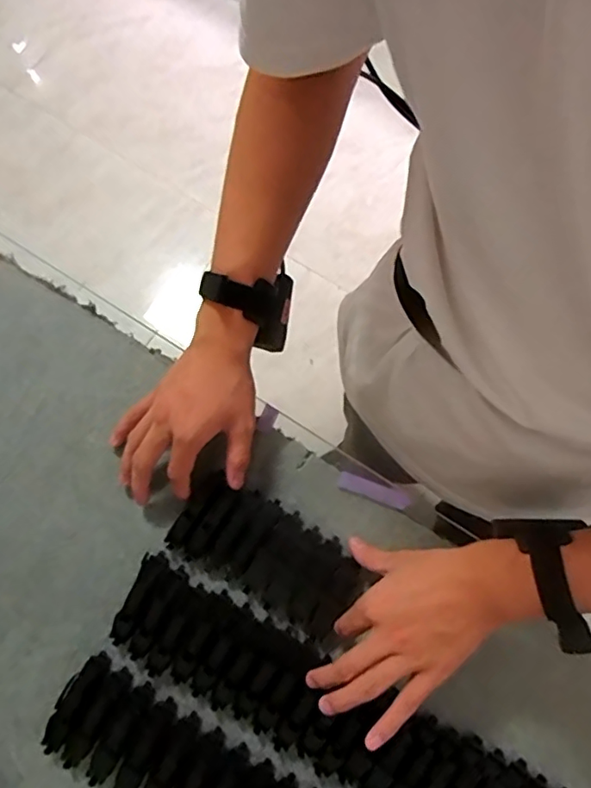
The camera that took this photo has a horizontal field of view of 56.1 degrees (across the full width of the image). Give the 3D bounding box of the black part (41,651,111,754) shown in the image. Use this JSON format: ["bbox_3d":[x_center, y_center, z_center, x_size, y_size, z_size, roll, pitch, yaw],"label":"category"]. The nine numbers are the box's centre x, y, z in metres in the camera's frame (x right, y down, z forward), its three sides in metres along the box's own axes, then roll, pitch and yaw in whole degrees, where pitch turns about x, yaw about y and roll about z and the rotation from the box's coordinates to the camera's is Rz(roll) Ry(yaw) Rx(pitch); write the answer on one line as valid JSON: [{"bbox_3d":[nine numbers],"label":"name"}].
[{"bbox_3d":[-0.186,0.260,0.468,0.025,0.030,0.082,33,79,6],"label":"black part"}]

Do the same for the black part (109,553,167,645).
[{"bbox_3d":[-0.139,0.179,0.489,0.019,0.029,0.080,25,78,4],"label":"black part"}]

